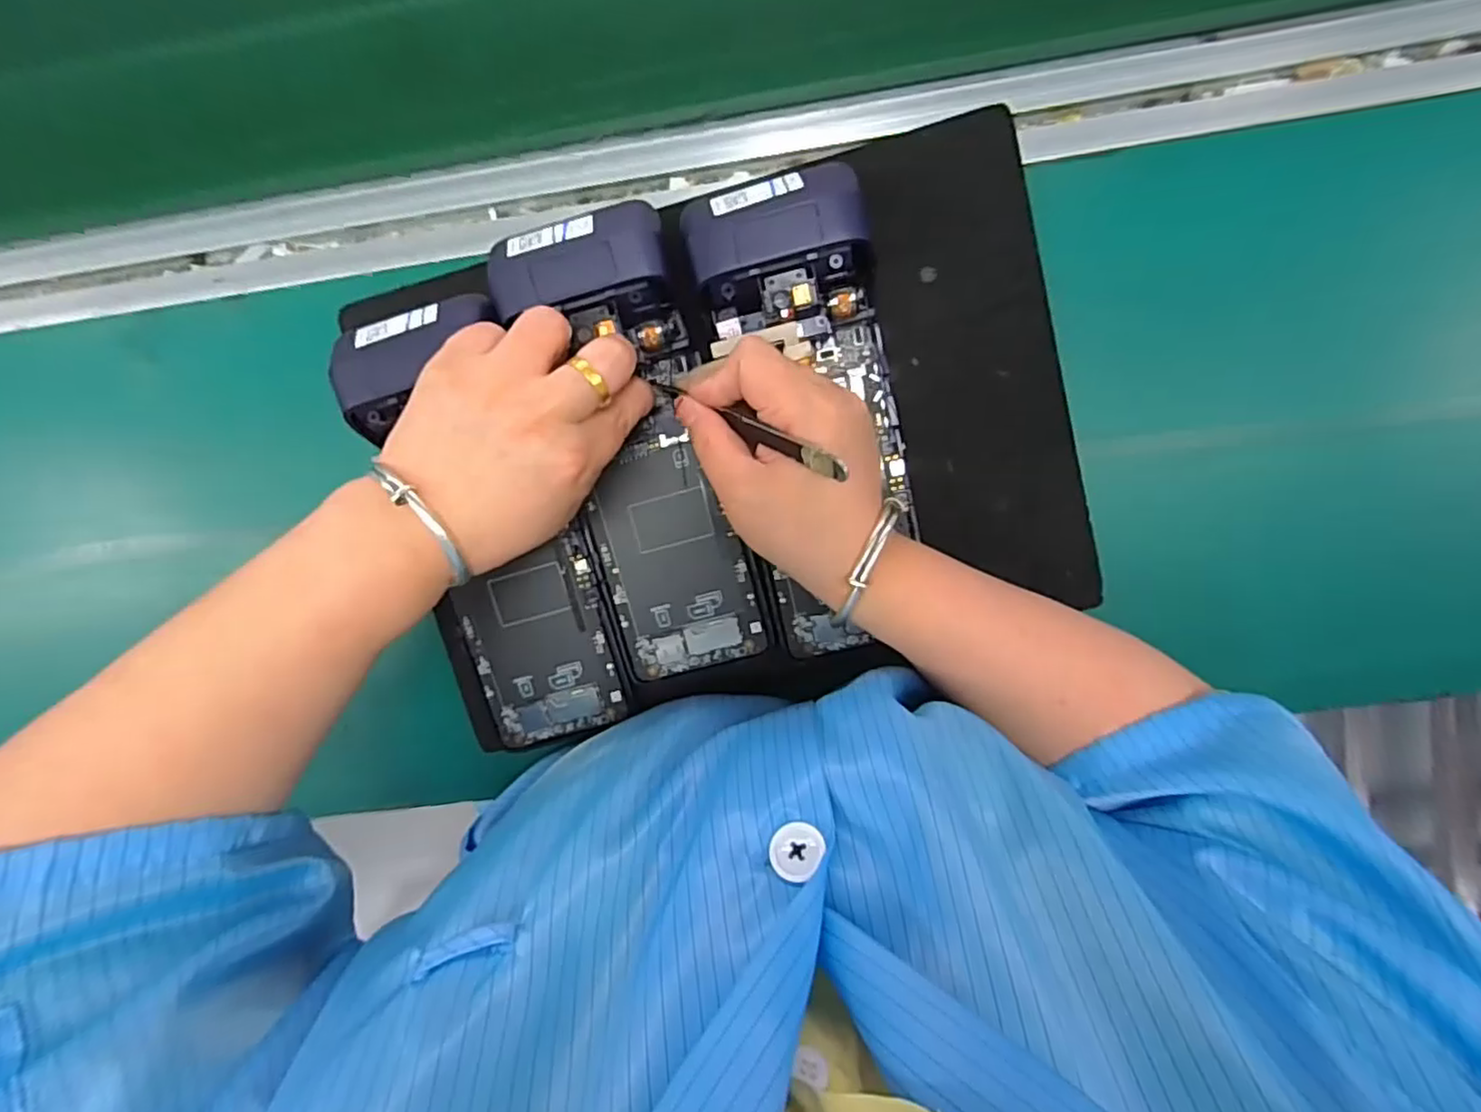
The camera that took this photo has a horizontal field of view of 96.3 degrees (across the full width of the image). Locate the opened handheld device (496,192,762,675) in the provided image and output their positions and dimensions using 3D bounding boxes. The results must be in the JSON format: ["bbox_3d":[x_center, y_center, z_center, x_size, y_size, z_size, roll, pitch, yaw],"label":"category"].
[{"bbox_3d":[-0.047,-0.047,0.330,0.079,0.034,0.221,-11,110,4],"label":"opened handheld device"}]

